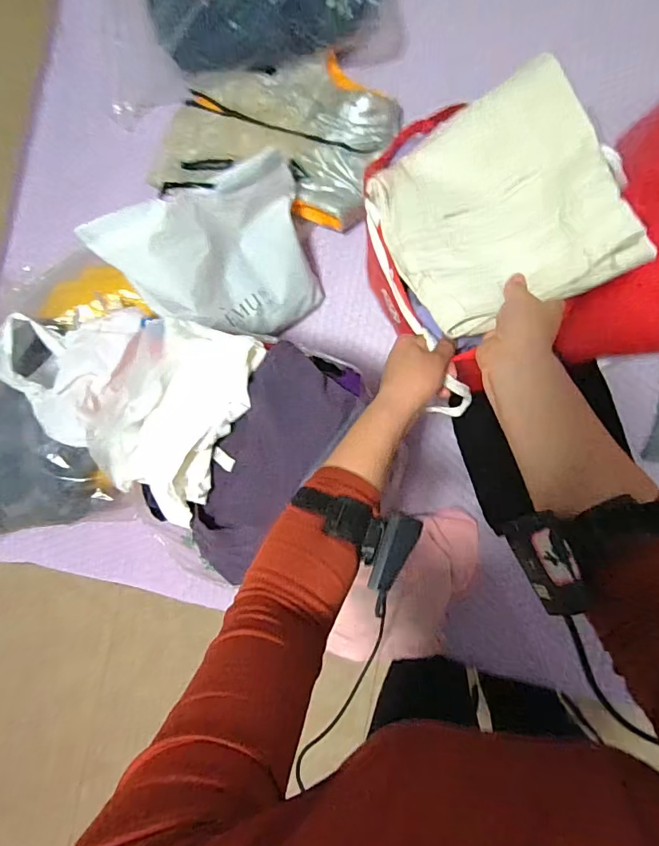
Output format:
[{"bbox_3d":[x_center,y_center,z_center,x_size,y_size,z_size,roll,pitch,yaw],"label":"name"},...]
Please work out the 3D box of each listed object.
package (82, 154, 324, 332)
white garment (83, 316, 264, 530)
[{"bbox_3d":[-0.181,-0.257,0.749,0.325,0.069,0.255,-26,119,-17],"label":"package"},{"bbox_3d":[-0.197,-0.014,0.563,0.191,0.069,0.234,15,89,8],"label":"white garment"}]

